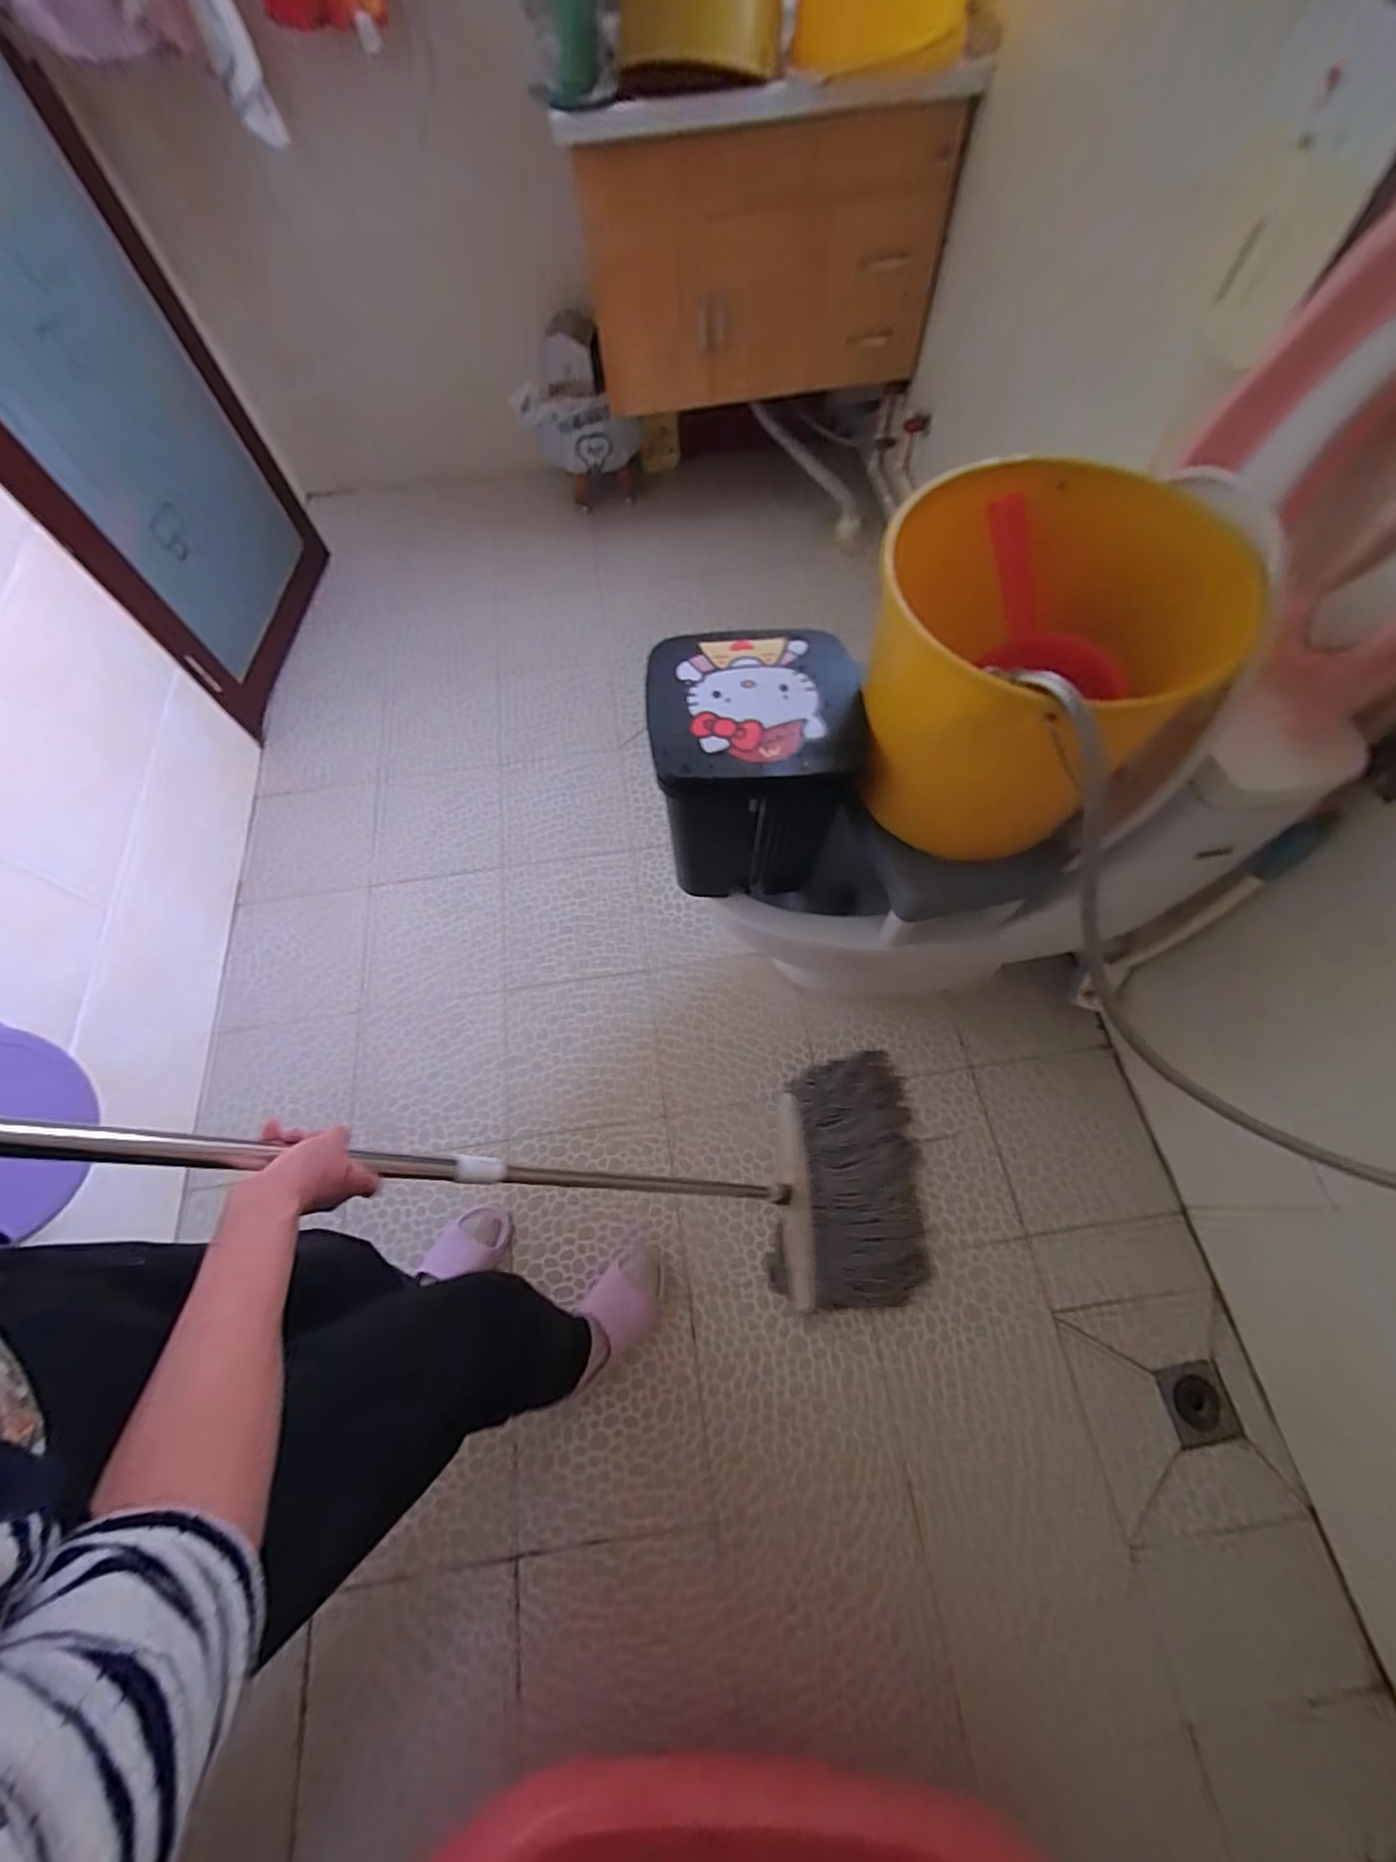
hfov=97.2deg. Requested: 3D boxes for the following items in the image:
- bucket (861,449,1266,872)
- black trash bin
[{"bbox_3d":[0.329,-0.288,0.668,0.307,0.258,0.304,-1,66,3],"label":"bucket"},{"bbox_3d":[0.065,-0.203,0.811,0.229,0.288,0.240,-4,66,1],"label":"black trash bin"}]

